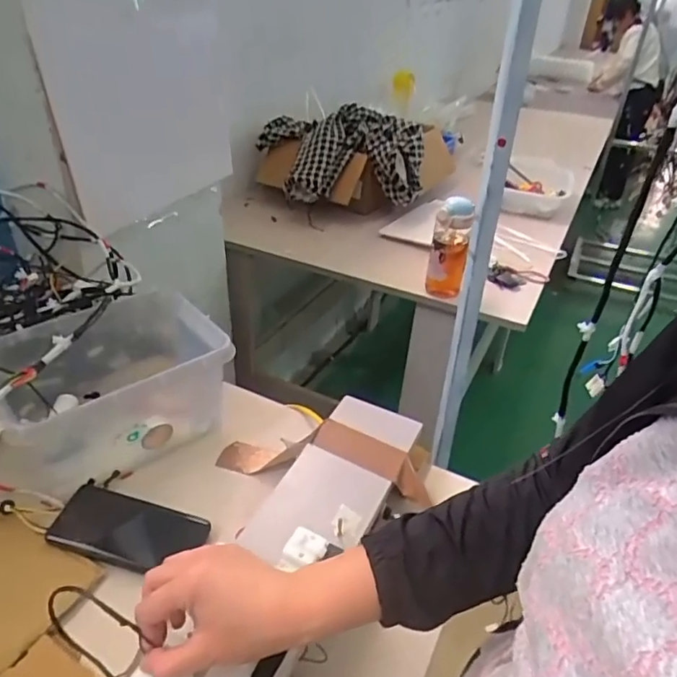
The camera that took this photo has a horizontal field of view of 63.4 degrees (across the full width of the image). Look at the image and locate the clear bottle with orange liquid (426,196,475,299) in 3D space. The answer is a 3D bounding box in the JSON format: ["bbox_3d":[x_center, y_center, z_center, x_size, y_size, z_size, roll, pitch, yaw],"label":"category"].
[{"bbox_3d":[0.224,-0.184,1.118,0.069,0.194,0.062,11,35,11],"label":"clear bottle with orange liquid"}]

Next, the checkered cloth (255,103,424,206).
[{"bbox_3d":[0.003,-0.499,1.486,0.449,0.172,0.273,4,34,1],"label":"checkered cloth"}]

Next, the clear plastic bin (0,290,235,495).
[{"bbox_3d":[-0.309,0.055,0.732,0.279,0.141,0.233,-22,42,-33],"label":"clear plastic bin"}]

